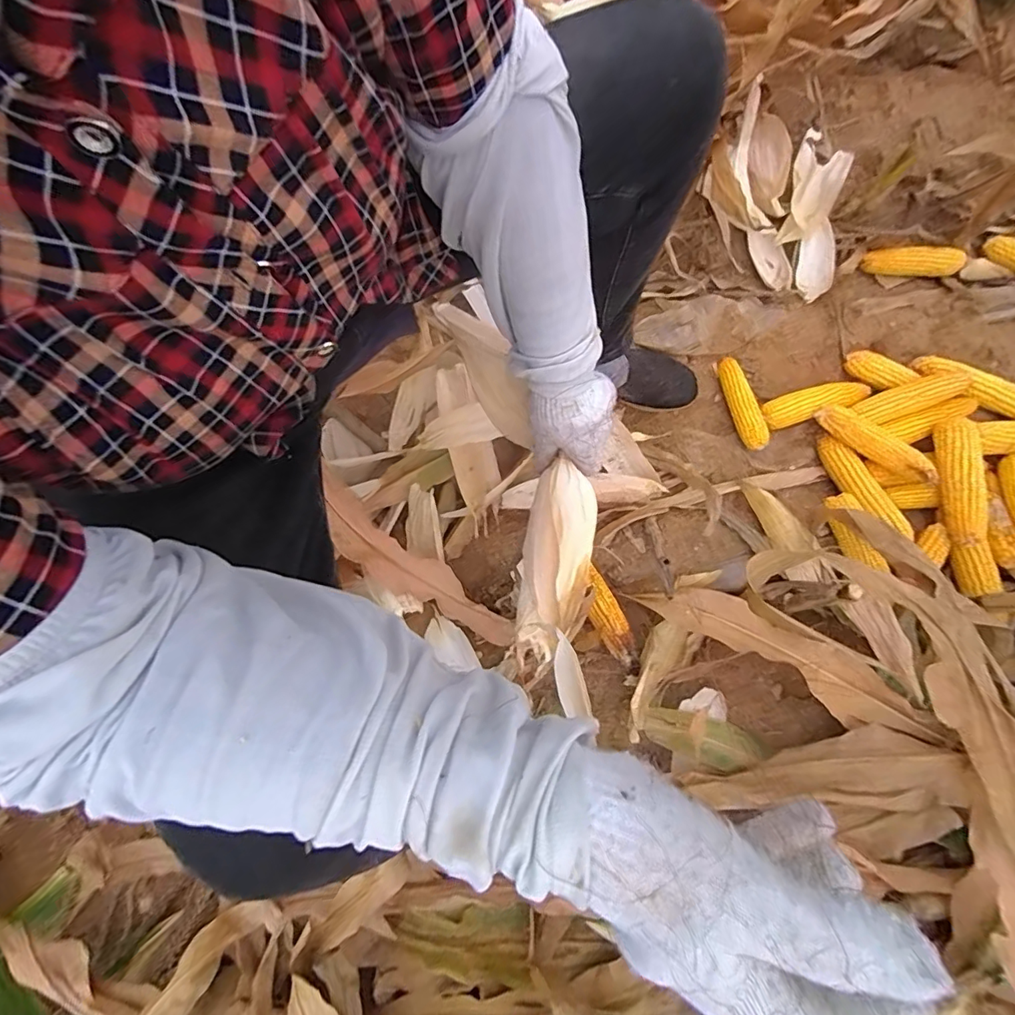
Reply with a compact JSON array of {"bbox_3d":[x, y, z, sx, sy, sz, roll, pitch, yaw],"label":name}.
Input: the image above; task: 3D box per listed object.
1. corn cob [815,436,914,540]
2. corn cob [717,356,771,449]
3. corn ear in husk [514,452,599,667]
[{"bbox_3d":[0.555,-0.033,0.802,0.043,0.043,0.185,-23,76,-6],"label":"corn cob"},{"bbox_3d":[0.379,-0.170,0.831,0.036,0.034,0.163,-12,75,-3],"label":"corn cob"},{"bbox_3d":[0.055,0.063,0.558,0.075,0.052,0.213,10,91,3],"label":"corn ear in husk"}]

